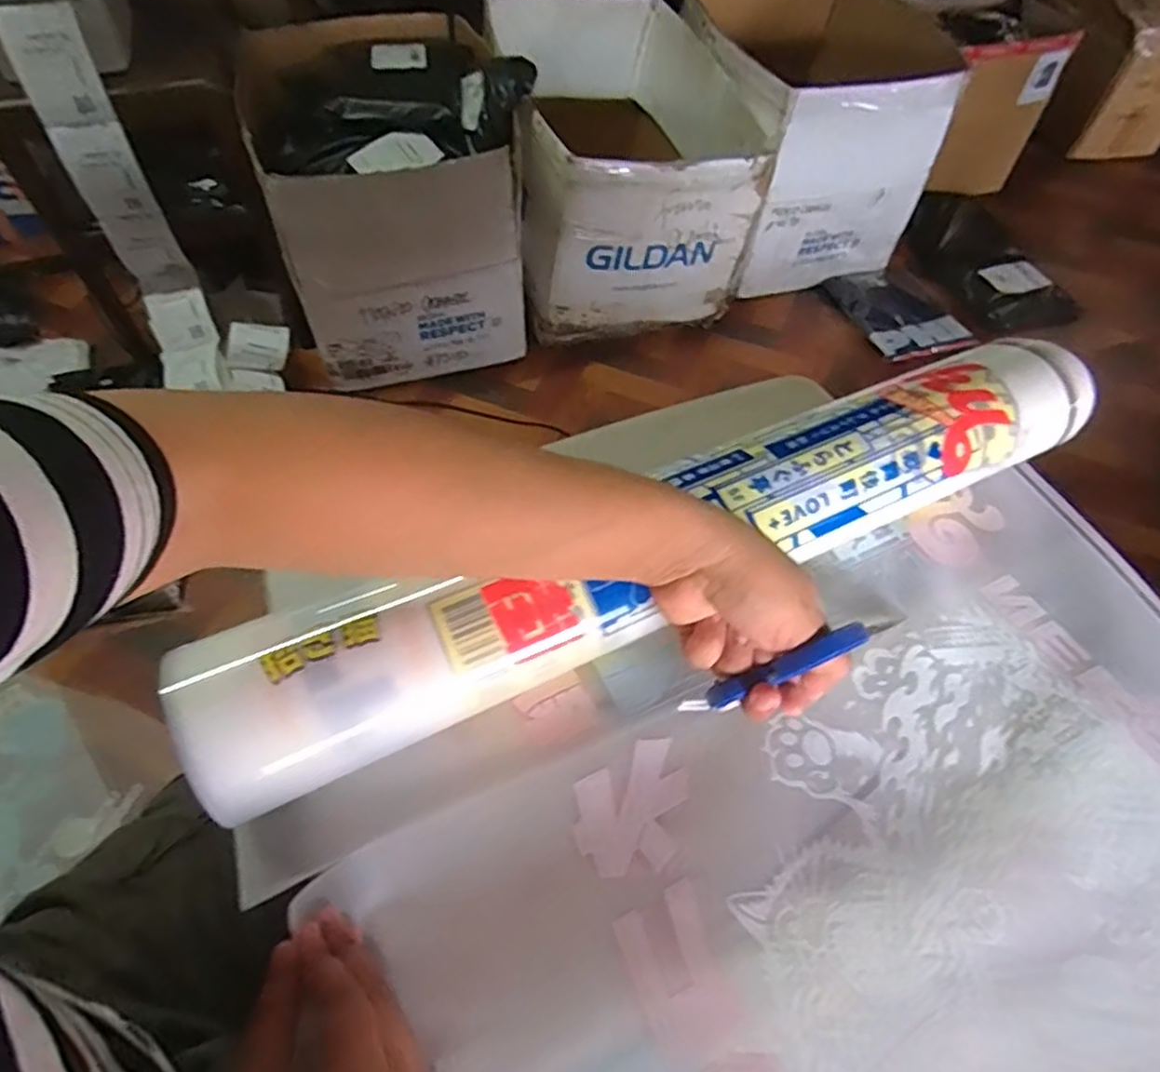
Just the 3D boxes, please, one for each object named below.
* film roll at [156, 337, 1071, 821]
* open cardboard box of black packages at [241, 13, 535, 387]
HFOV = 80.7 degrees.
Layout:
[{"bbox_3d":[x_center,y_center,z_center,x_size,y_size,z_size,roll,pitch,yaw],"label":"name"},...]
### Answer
[{"bbox_3d":[0.066,-0.006,0.419,0.594,0.066,0.095,-24,62,-13],"label":"film roll"},{"bbox_3d":[-0.352,-0.685,1.368,0.454,0.431,0.561,-17,60,-12],"label":"open cardboard box of black packages"}]

